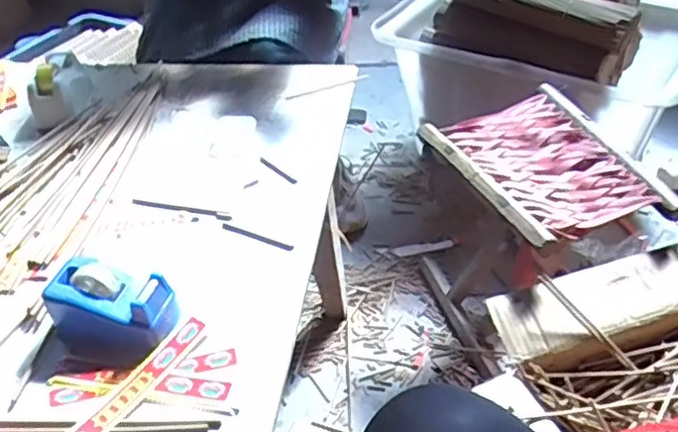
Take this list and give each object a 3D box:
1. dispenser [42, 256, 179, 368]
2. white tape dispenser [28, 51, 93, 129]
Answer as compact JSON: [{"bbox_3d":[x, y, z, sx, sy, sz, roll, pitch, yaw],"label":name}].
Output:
[{"bbox_3d":[-0.191,0.079,0.531,0.101,0.053,0.067,11,43,17],"label":"dispenser"},{"bbox_3d":[-0.365,-0.171,0.832,0.058,0.054,0.119,-5,41,-2],"label":"white tape dispenser"}]

